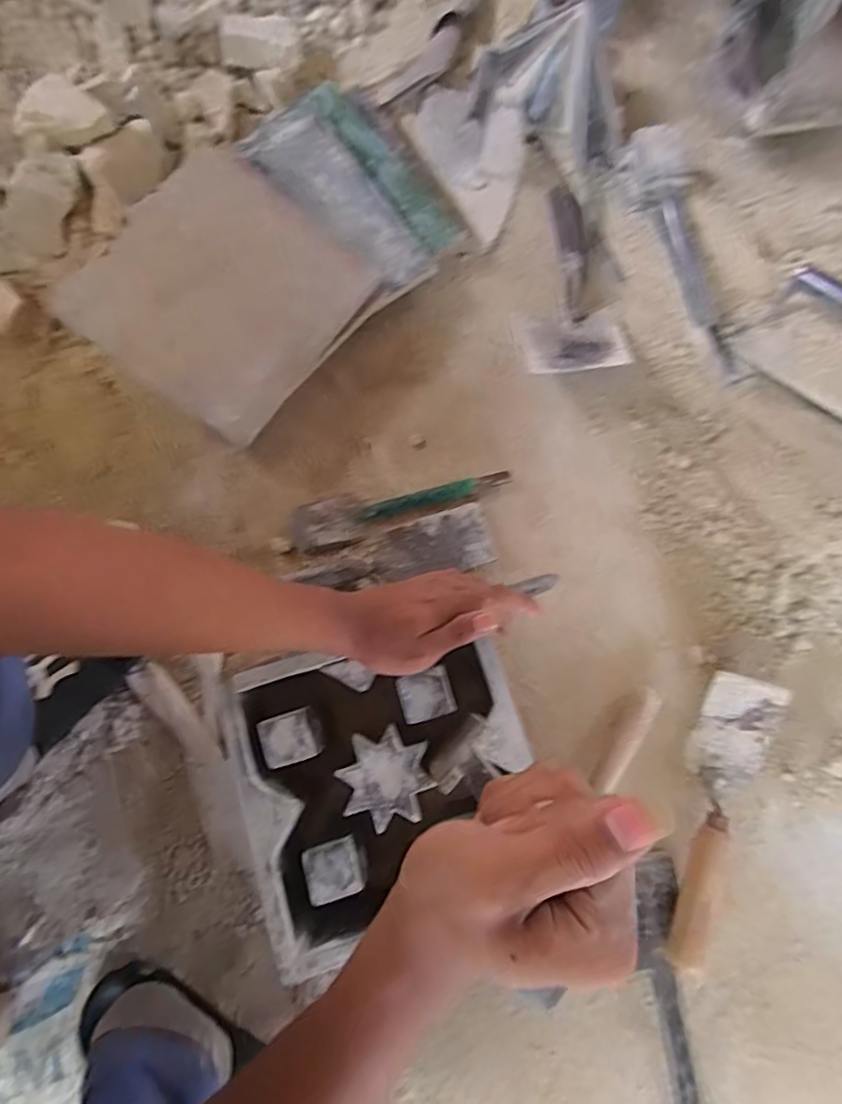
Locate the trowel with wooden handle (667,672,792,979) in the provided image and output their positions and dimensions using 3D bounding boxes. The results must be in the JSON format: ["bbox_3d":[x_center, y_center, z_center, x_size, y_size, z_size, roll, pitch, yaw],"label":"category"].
[{"bbox_3d":[0.284,0.251,0.541,0.066,0.054,0.259,14,78,3],"label":"trowel with wooden handle"}]

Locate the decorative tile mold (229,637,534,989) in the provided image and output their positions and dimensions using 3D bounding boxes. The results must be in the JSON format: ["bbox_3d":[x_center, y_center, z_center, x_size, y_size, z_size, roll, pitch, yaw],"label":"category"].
[{"bbox_3d":[-0.027,0.184,0.460,0.222,0.027,0.215,-14,78,-4],"label":"decorative tile mold"}]

